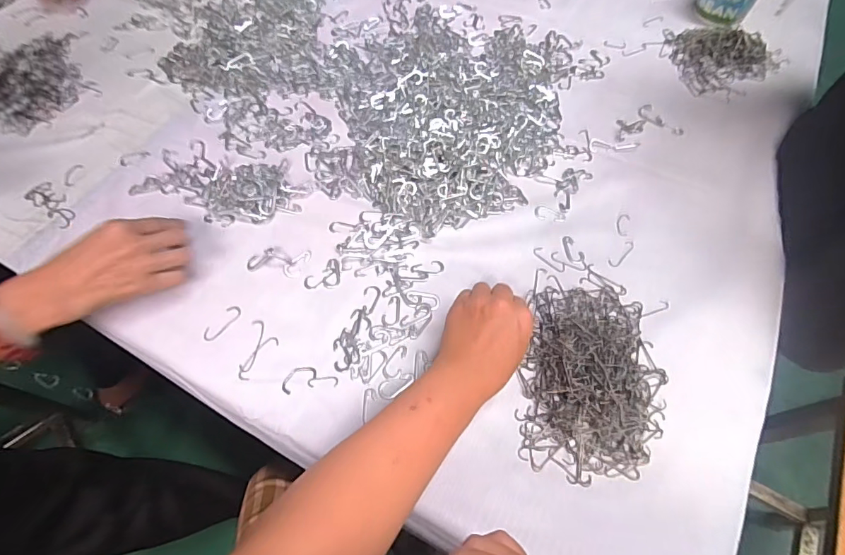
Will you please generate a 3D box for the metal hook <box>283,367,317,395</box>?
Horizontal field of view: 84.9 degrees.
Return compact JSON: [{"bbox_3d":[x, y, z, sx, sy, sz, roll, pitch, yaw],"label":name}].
[{"bbox_3d":[-0.121,0.098,0.449,0.034,0.004,0.019,-29,64,-16],"label":"metal hook"}]

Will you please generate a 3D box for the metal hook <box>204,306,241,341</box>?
[{"bbox_3d":[-0.209,0.047,0.481,0.016,0.004,0.045,32,64,16],"label":"metal hook"}]

